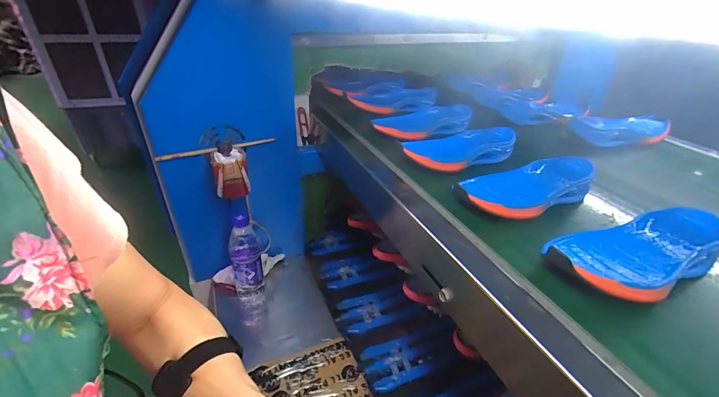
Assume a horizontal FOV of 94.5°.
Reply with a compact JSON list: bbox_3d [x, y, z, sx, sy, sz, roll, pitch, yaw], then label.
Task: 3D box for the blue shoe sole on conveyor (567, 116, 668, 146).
[{"bbox_3d":[0.550,-0.146,0.690,0.204,0.040,0.084,-8,30,-8],"label":"blue shoe sole on conveyor"}]

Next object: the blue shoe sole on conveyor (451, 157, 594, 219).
[{"bbox_3d":[0.244,-0.021,0.470,0.224,0.033,0.088,-14,31,-17],"label":"blue shoe sole on conveyor"}]

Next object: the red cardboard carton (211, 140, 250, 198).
[{"bbox_3d":[-0.263,-0.055,0.677,0.066,0.102,0.067,-15,31,-19],"label":"red cardboard carton"}]

